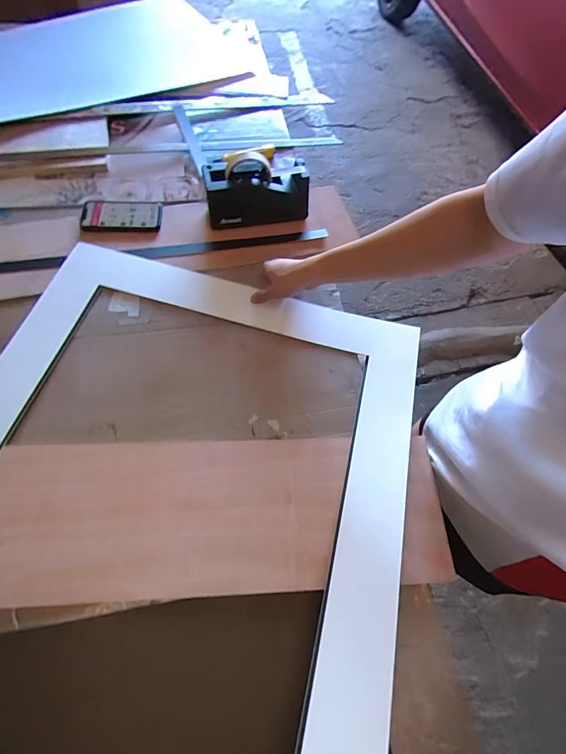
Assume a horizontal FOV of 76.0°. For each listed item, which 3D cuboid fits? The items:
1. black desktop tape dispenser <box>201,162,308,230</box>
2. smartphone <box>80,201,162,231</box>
[{"bbox_3d":[-0.050,-0.361,0.709,0.197,0.102,0.073,-10,65,-8],"label":"black desktop tape dispenser"},{"bbox_3d":[-0.322,-0.325,0.720,0.152,0.013,0.083,-4,64,-5],"label":"smartphone"}]

